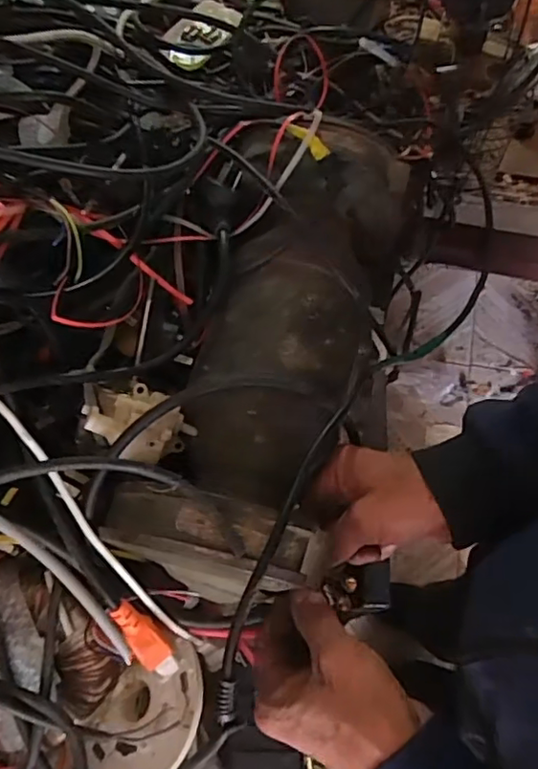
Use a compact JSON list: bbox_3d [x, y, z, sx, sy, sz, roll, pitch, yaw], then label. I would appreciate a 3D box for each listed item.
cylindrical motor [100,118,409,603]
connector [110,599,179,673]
[{"bbox_3d":[0.008,-0.024,0.446,0.137,0.127,0.361,15,63,6],"label":"cylindrical motor"},{"bbox_3d":[-0.084,0.176,0.405,0.021,0.018,0.069,-37,109,-15],"label":"connector"}]

